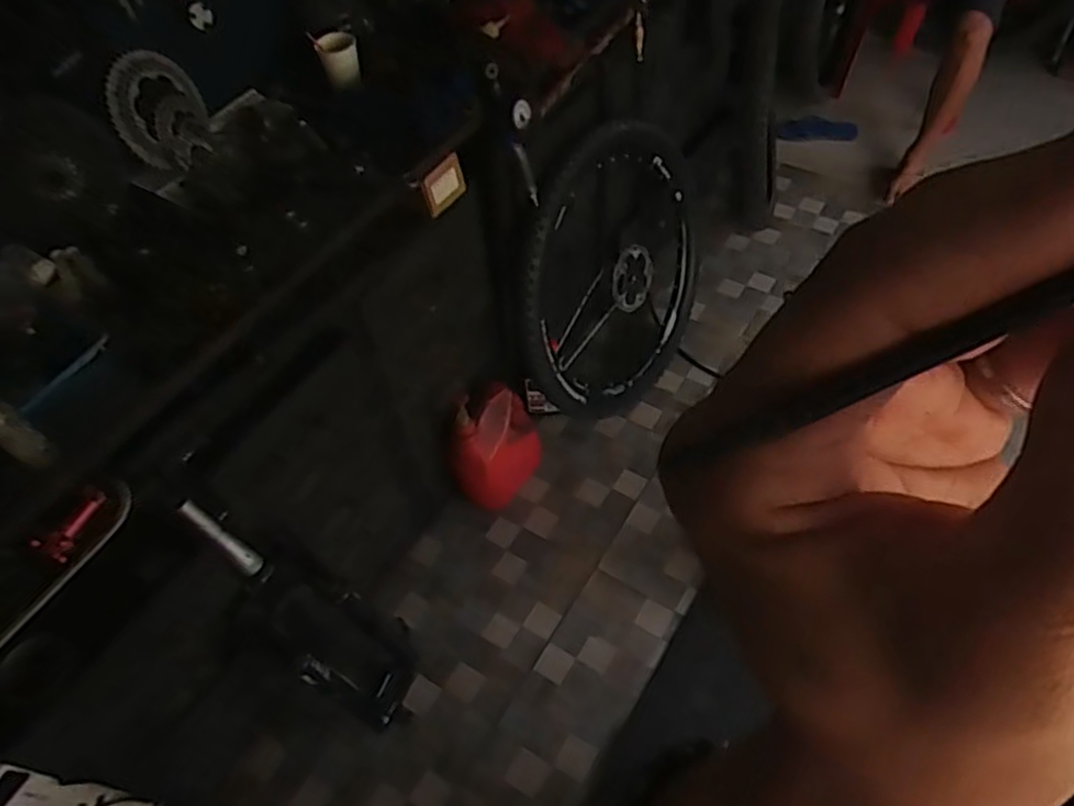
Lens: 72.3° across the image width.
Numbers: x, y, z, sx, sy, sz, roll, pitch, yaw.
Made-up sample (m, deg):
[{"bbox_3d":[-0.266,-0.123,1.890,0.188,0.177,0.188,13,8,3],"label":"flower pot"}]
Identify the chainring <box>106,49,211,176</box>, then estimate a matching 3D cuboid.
[{"bbox_3d":[-0.596,-0.467,1.162,0.030,0.195,0.154,3,68,19],"label":"chainring"}]

